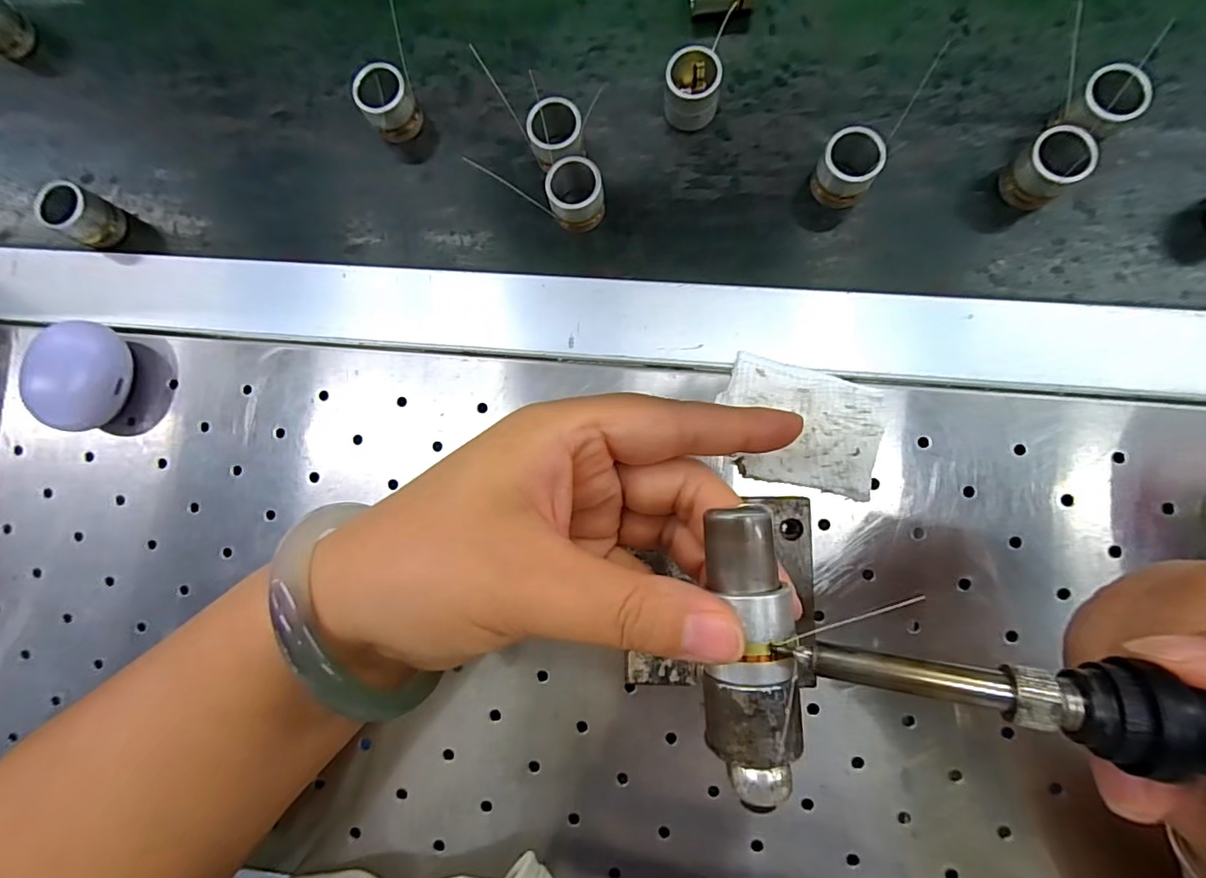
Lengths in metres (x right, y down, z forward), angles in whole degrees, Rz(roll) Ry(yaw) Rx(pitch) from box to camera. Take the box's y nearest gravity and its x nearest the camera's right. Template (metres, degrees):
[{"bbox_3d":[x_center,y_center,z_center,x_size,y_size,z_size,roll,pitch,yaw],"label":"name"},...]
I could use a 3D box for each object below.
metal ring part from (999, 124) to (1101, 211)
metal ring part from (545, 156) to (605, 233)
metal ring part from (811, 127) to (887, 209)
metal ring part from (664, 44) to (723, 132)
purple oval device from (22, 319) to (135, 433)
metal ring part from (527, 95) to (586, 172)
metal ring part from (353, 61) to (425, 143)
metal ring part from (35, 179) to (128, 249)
[{"bbox_3d":[0.188,-0.114,0.223,0.023,0.025,0.024,-33,83,1],"label":"metal ring part"},{"bbox_3d":[-0.013,-0.112,0.243,0.024,0.025,0.023,0,85,5],"label":"metal ring part"},{"bbox_3d":[0.108,-0.119,0.231,0.025,0.024,0.023,0,85,5],"label":"metal ring part"},{"bbox_3d":[0.041,-0.159,0.240,0.024,0.028,0.021,20,87,6],"label":"metal ring part"},{"bbox_3d":[-0.248,-0.030,0.251,0.031,0.026,0.051,-2,84,5],"label":"purple oval device"},{"bbox_3d":[-0.021,-0.139,0.245,0.024,0.025,0.028,-17,83,3],"label":"metal ring part"},{"bbox_3d":[-0.104,-0.163,0.254,0.023,0.026,0.019,-36,83,1],"label":"metal ring part"},{"bbox_3d":[-0.259,-0.111,0.261,0.021,0.023,0.023,0,85,5],"label":"metal ring part"}]

